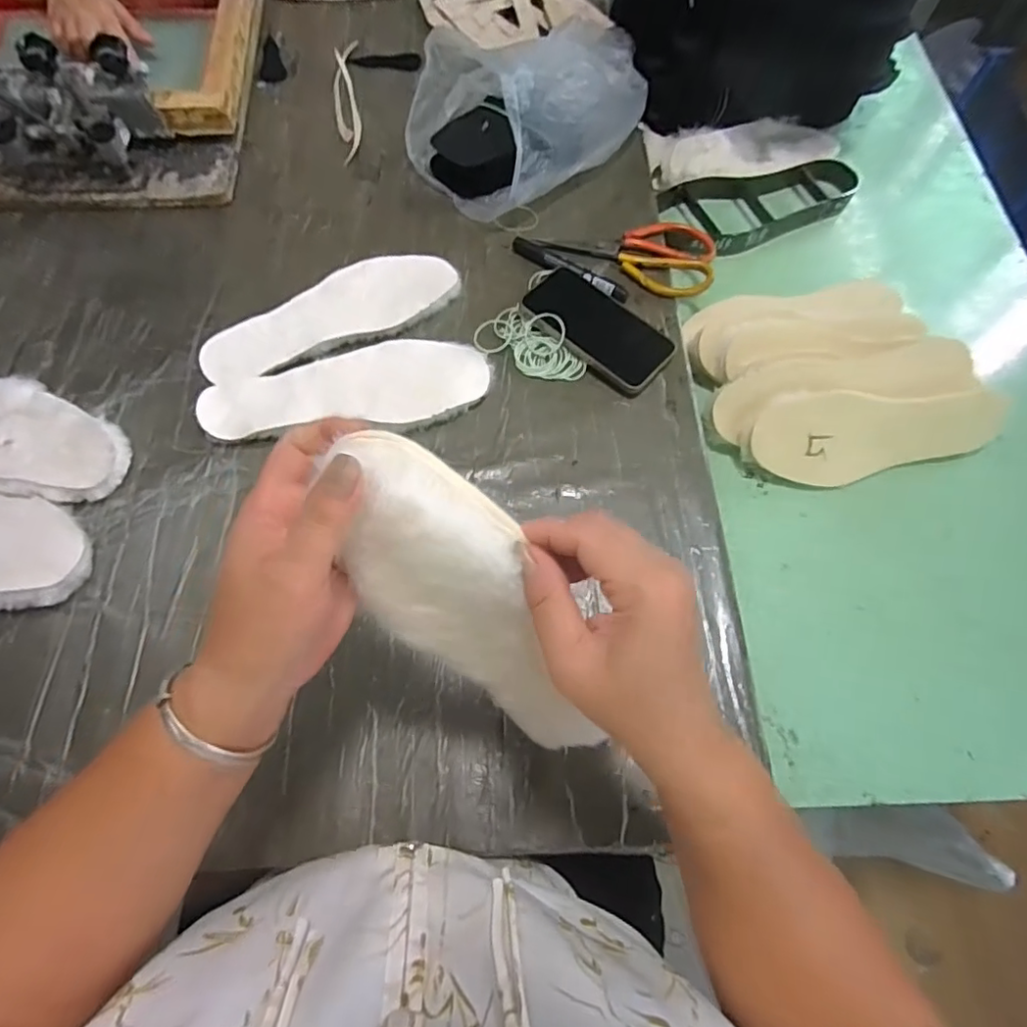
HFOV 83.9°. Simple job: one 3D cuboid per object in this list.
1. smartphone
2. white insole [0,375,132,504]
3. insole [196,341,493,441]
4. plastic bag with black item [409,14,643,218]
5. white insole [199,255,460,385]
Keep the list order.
[{"bbox_3d":[0.084,-0.187,0.577,0.153,0.013,0.073,41,82,11],"label":"smartphone"},{"bbox_3d":[-0.489,-0.081,0.533,0.269,0.025,0.100,19,68,5],"label":"white insole"},{"bbox_3d":[-0.161,-0.121,0.557,0.268,0.020,0.091,-4,68,-4],"label":"insole"},{"bbox_3d":[0.017,-0.495,0.673,0.285,0.101,0.216,-41,73,-16],"label":"plastic bag with black item"},{"bbox_3d":[-0.189,-0.209,0.588,0.264,0.006,0.086,-24,76,-10],"label":"white insole"}]

